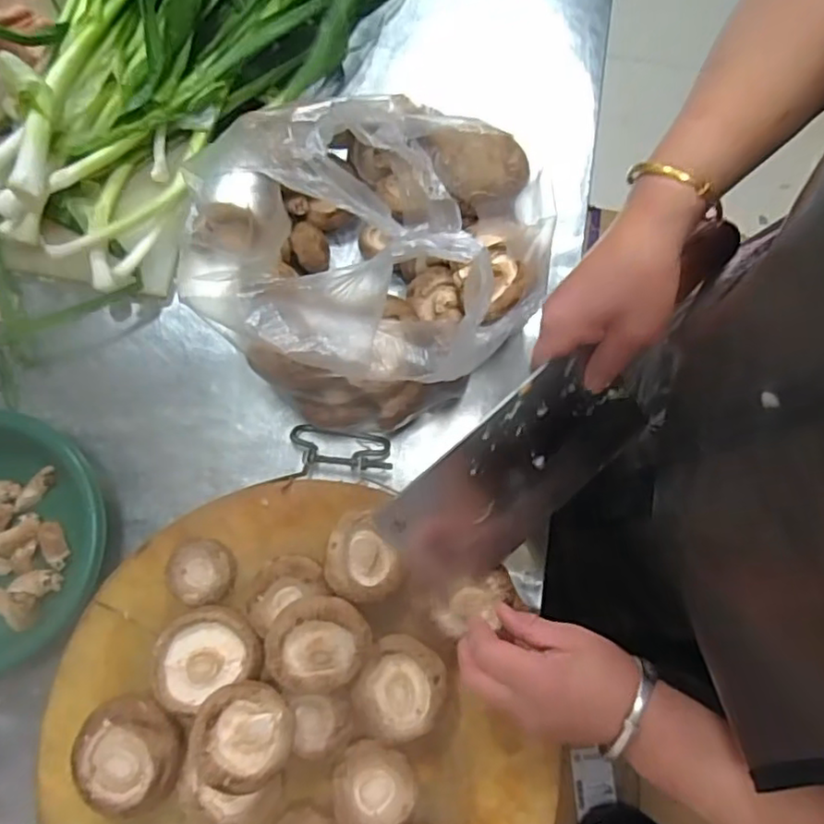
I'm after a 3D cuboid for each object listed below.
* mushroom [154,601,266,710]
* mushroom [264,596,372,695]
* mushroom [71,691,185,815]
[{"bbox_3d":[-0.145,0.171,0.452,0.074,0.032,0.059,-27,78,-8],"label":"mushroom"},{"bbox_3d":[-0.063,0.157,0.429,0.068,0.032,0.059,-6,76,-3],"label":"mushroom"},{"bbox_3d":[-0.190,0.233,0.433,0.070,0.037,0.069,0,76,-1],"label":"mushroom"}]

